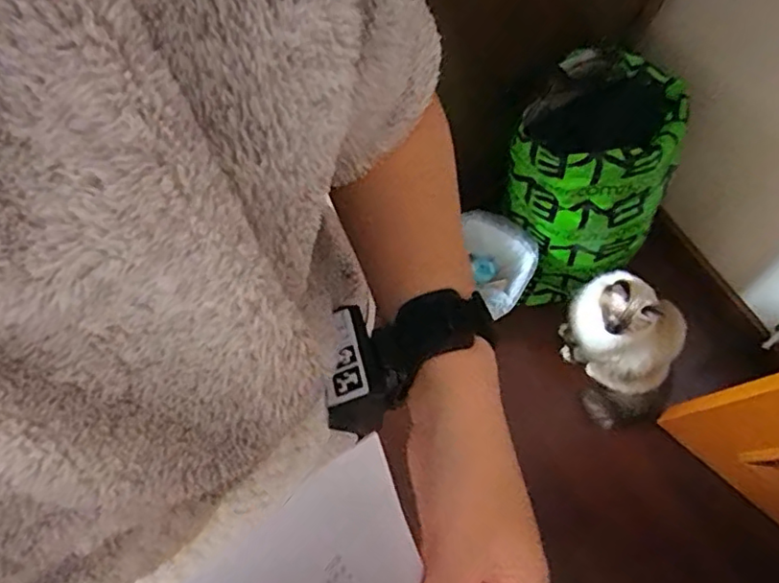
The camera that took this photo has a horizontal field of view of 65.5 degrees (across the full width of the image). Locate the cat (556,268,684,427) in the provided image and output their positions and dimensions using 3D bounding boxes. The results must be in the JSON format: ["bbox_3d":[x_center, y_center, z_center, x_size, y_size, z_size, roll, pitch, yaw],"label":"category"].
[{"bbox_3d":[0.531,0.122,1.303,0.208,0.325,0.294,-20,73,-10],"label":"cat"}]

